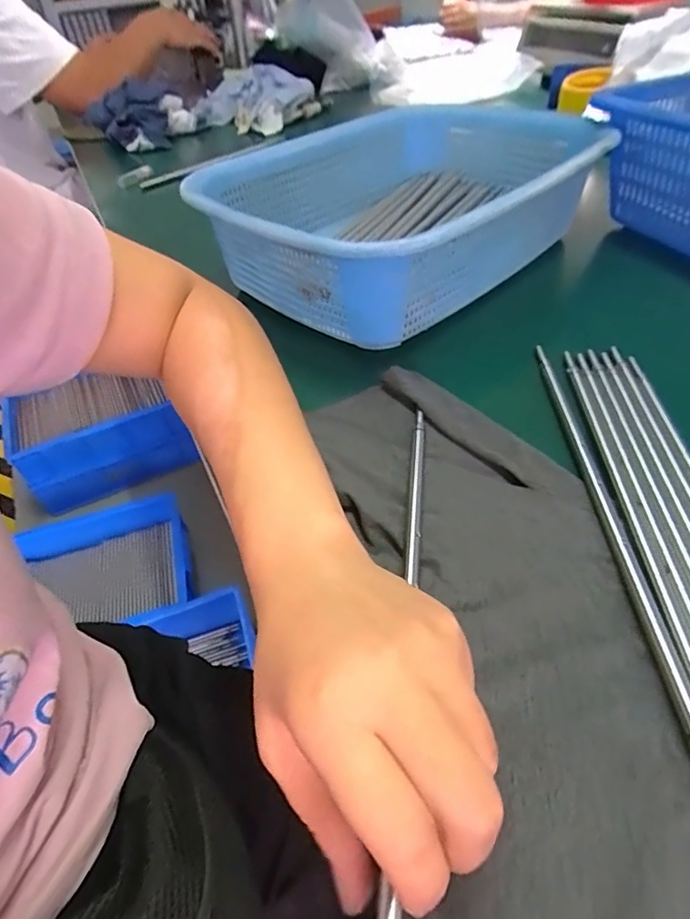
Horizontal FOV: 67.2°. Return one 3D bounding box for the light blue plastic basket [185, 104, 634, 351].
[{"bbox_3d":[0.047,-0.219,0.459,0.327,0.090,0.256,-38,52,-27],"label":"light blue plastic basket"}]

